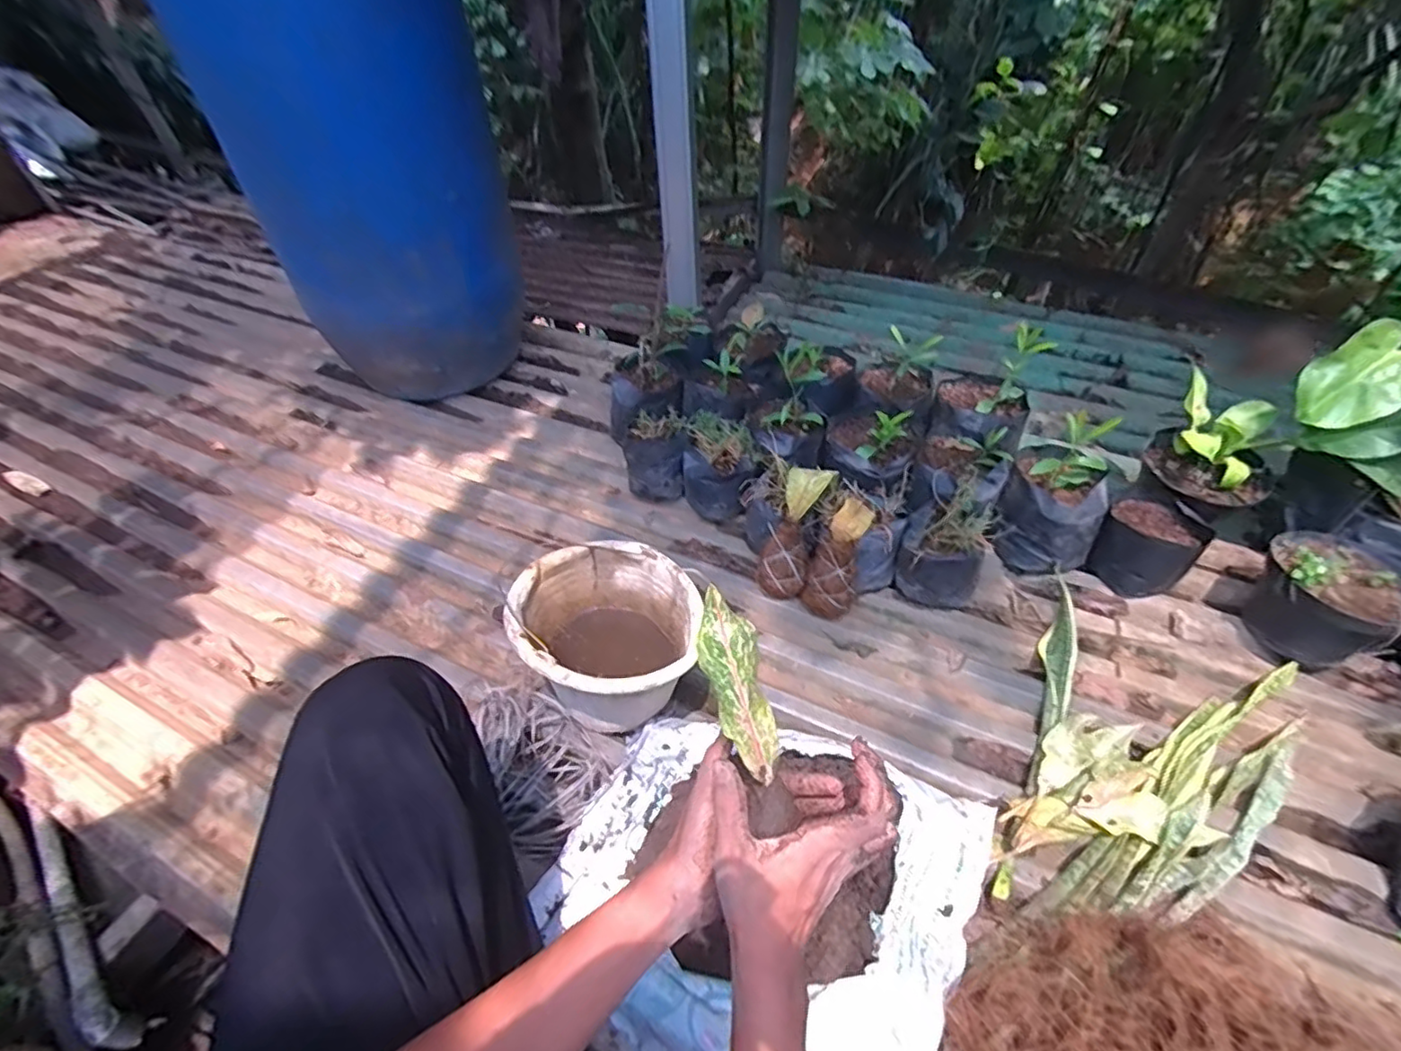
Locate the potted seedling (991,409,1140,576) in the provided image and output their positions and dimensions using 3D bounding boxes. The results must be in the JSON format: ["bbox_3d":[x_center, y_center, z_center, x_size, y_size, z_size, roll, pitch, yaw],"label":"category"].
[{"bbox_3d":[0.570,-0.048,0.990,0.153,0.195,0.236,28,55,23],"label":"potted seedling"}]

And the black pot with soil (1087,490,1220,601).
[{"bbox_3d":[0.696,0.034,0.974,0.105,0.109,0.129,-32,56,-24],"label":"black pot with soil"}]

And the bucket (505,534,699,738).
[{"bbox_3d":[-0.125,0.154,0.826,0.215,0.175,0.221,-1,49,1],"label":"bucket"}]

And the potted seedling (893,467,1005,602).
[{"bbox_3d":[0.390,0.029,0.974,0.123,0.144,0.168,30,56,24],"label":"potted seedling"}]

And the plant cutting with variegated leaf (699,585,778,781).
[{"bbox_3d":[0.027,0.112,0.435,0.041,0.140,0.011,-19,9,-15],"label":"plant cutting with variegated leaf"}]

